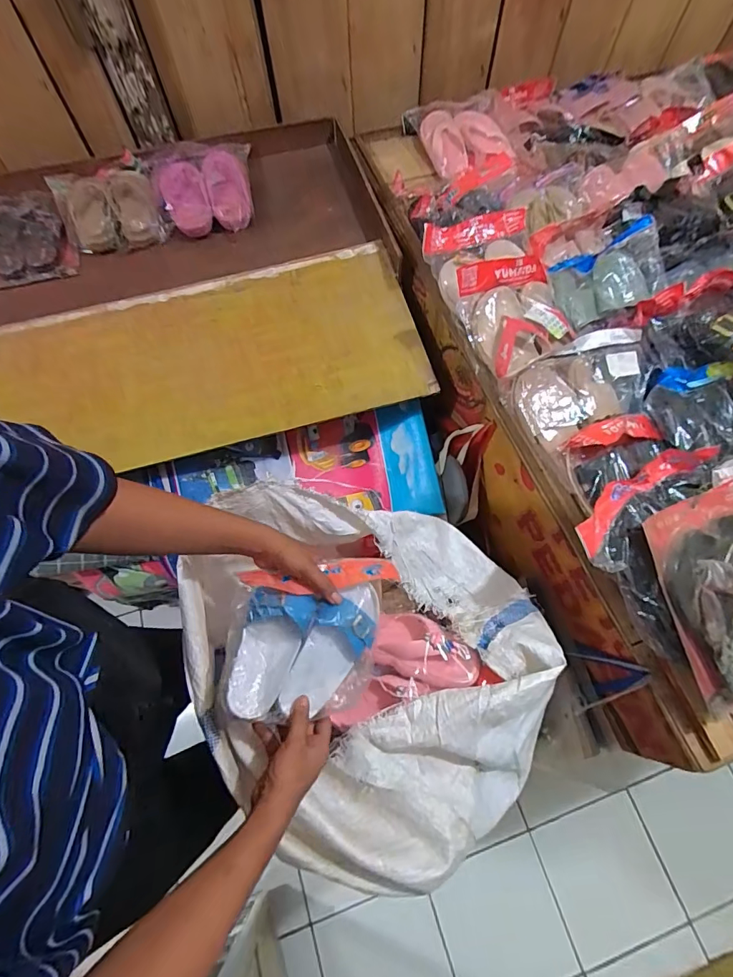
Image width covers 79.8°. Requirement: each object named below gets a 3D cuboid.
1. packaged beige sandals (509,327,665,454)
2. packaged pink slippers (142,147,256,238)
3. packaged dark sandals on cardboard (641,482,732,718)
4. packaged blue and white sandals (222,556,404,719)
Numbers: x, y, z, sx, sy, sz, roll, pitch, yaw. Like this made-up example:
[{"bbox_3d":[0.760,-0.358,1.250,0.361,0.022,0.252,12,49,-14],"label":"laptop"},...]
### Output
[{"bbox_3d":[0.382,-0.151,0.733,0.242,0.069,0.183,-24,70,-11],"label":"packaged beige sandals"},{"bbox_3d":[-0.365,-0.671,0.989,0.223,0.091,0.240,-16,69,-8],"label":"packaged pink slippers"},{"bbox_3d":[0.515,0.151,0.610,0.183,0.035,0.285,-18,87,-9],"label":"packaged dark sandals on cardboard"},{"bbox_3d":[-0.064,0.192,0.570,0.205,0.064,0.180,-4,68,-3],"label":"packaged blue and white sandals"}]

